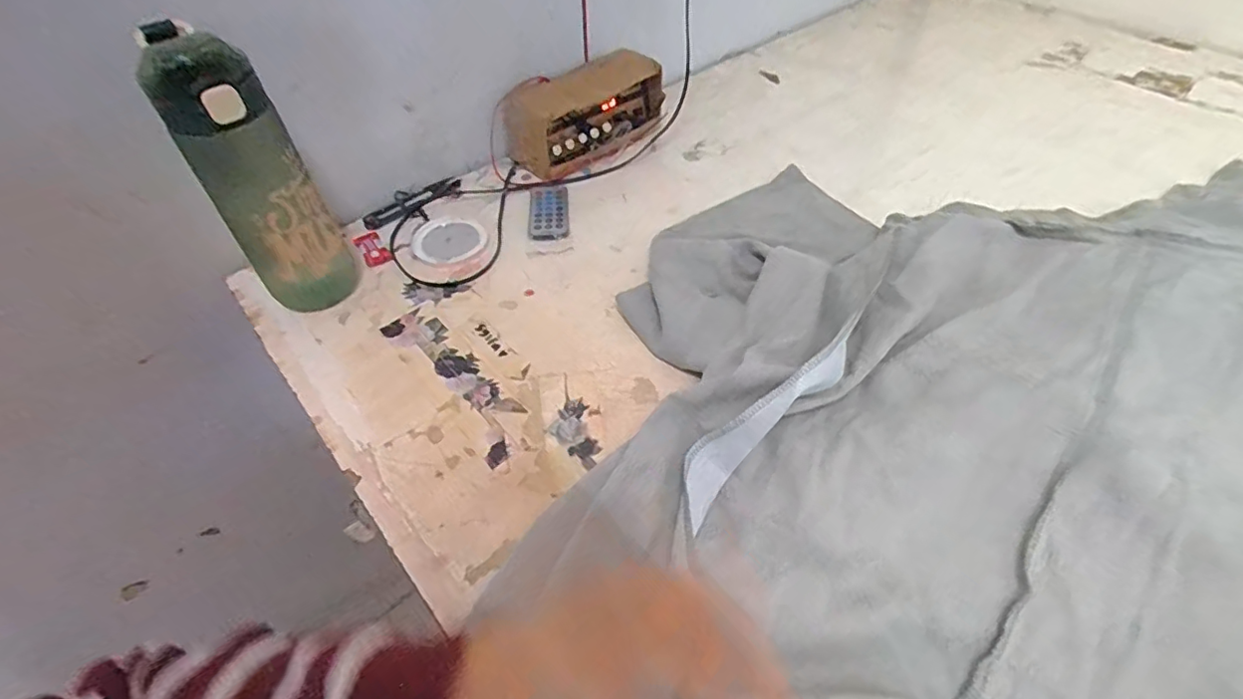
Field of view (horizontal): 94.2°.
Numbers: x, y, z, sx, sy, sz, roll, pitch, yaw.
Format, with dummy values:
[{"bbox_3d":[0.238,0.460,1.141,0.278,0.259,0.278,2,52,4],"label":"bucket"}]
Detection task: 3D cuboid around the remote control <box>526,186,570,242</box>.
[{"bbox_3d":[-0.076,-0.147,0.614,0.041,0.010,0.088,-5,48,-1],"label":"remote control"}]

